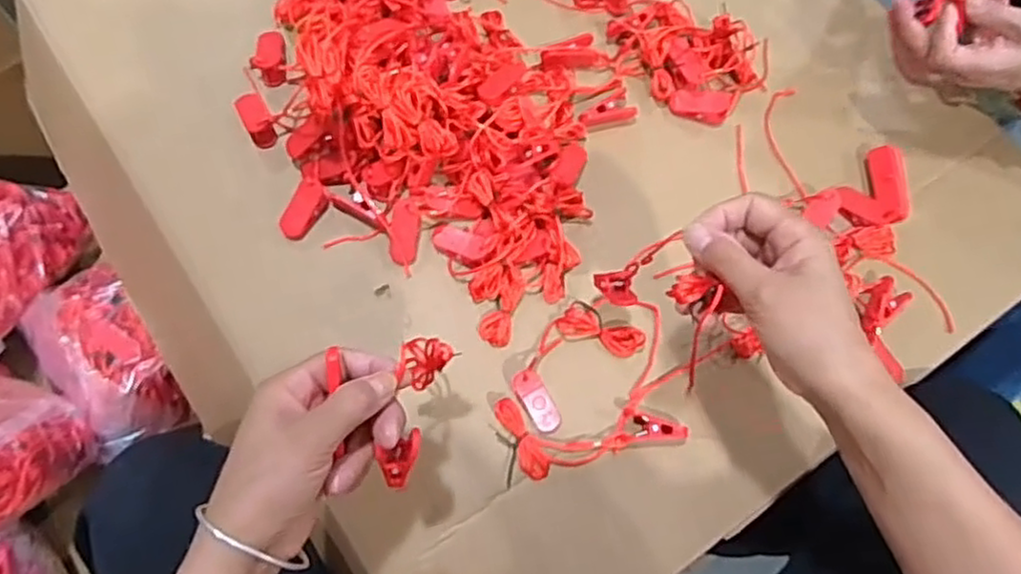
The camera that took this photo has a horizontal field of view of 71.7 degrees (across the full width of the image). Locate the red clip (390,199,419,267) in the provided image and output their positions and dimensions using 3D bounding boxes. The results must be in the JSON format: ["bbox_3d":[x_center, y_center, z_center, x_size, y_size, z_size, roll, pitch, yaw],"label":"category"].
[{"bbox_3d":[-0.083,-0.043,0.549,0.021,0.008,0.051,6,100,0],"label":"red clip"}]

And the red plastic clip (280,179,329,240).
[{"bbox_3d":[-0.162,-0.060,0.556,0.023,0.011,0.050,34,95,8],"label":"red plastic clip"}]

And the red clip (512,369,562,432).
[{"bbox_3d":[0.020,0.084,0.519,0.020,0.007,0.050,-32,100,-12],"label":"red clip"}]

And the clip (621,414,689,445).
[{"bbox_3d":[0.105,0.103,0.516,0.047,0.008,0.020,-4,72,12],"label":"clip"}]

